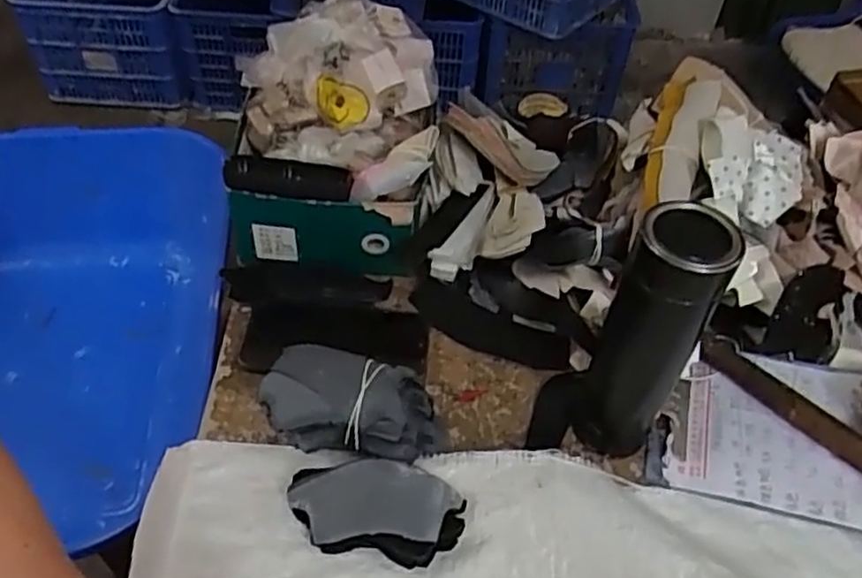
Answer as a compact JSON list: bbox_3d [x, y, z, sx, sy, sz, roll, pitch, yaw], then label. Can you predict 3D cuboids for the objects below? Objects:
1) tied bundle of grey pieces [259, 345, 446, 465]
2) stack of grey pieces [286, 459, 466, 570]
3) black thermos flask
[{"bbox_3d":[-0.059,0.095,0.563,0.141,0.057,0.077,12,47,7],"label":"tied bundle of grey pieces"},{"bbox_3d":[-0.041,0.161,0.516,0.125,0.037,0.063,12,47,6],"label":"stack of grey pieces"},{"bbox_3d":[0.158,0.036,0.514,0.060,0.205,0.061,25,50,18],"label":"black thermos flask"}]

